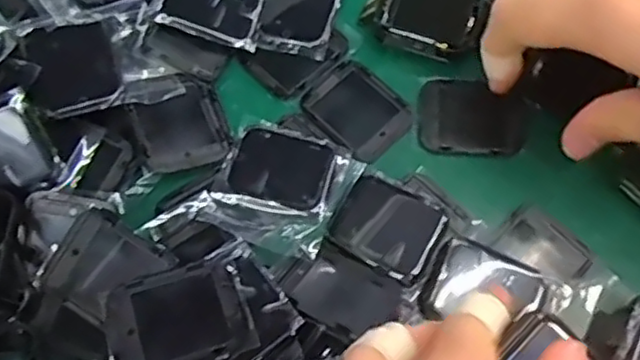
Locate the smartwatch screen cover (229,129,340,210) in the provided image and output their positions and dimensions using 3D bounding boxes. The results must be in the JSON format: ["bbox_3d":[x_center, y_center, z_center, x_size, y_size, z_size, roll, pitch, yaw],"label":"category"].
[{"bbox_3d":[-0.014,-0.004,0.247,0.037,0.005,0.030,14,68,5],"label":"smartwatch screen cover"}]

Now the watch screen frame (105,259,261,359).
[{"bbox_3d":[-0.046,0.044,0.208,0.044,0.010,0.033,-18,69,-8],"label":"watch screen frame"}]

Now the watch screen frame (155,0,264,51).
[{"bbox_3d":[-0.044,-0.072,0.265,0.039,0.004,0.032,12,68,-17],"label":"watch screen frame"}]

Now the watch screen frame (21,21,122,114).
[{"bbox_3d":[-0.092,-0.041,0.243,0.032,0.014,0.032,-18,69,-8],"label":"watch screen frame"}]

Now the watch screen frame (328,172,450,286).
[{"bbox_3d":[0.025,0.017,0.240,0.037,0.007,0.032,30,71,11],"label":"watch screen frame"}]

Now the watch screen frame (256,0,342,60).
[{"bbox_3d":[-0.008,-0.072,0.276,0.031,0.006,0.043,14,68,5],"label":"watch screen frame"}]

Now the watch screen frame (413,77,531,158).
[{"bbox_3d":[0.060,-0.026,0.260,0.043,0.010,0.033,4,68,1],"label":"watch screen frame"}]

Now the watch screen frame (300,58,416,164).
[{"bbox_3d":[0.015,-0.028,0.262,0.040,0.004,0.034,42,73,15],"label":"watch screen frame"}]

